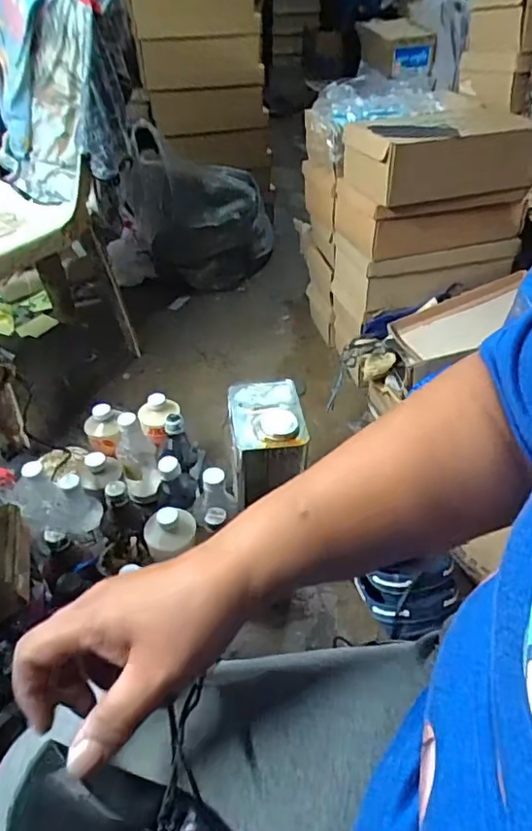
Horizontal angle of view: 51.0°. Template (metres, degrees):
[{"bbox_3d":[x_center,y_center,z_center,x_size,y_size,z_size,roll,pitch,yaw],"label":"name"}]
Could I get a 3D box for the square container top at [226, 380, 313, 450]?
[{"bbox_3d":[0.000,-0.006,0.841,0.106,0.021,0.140,-6,42,-6],"label":"square container top"}]

